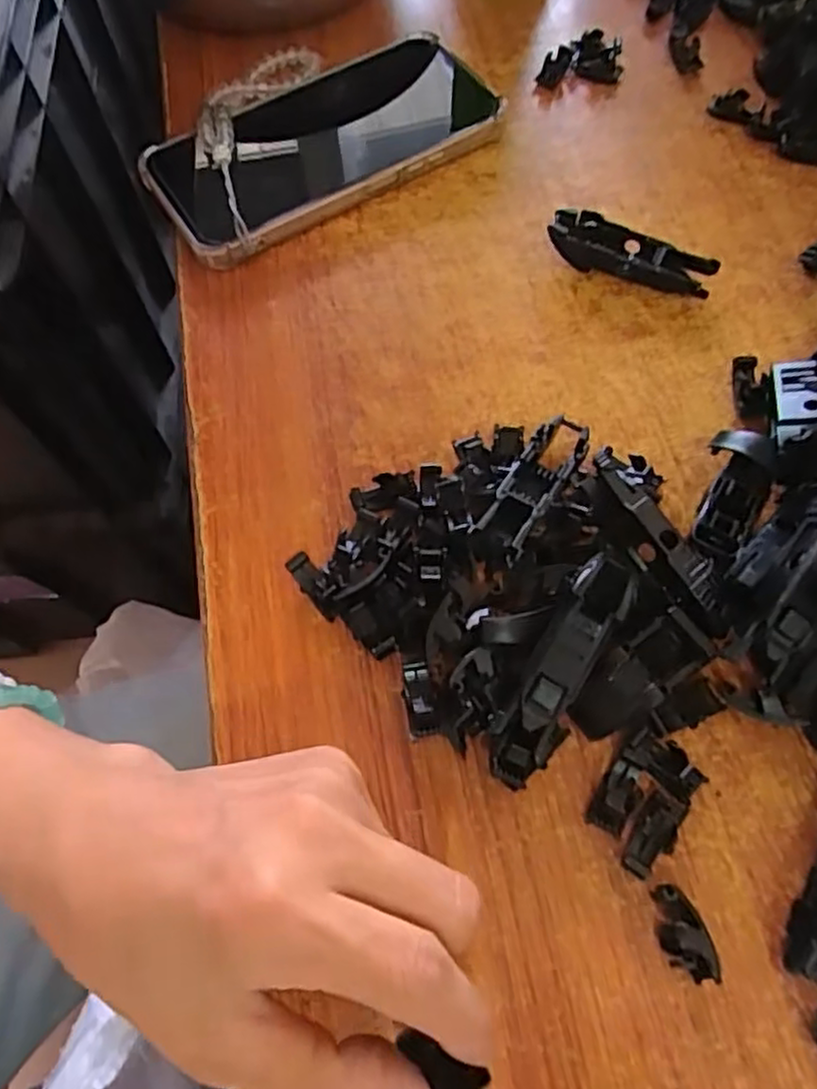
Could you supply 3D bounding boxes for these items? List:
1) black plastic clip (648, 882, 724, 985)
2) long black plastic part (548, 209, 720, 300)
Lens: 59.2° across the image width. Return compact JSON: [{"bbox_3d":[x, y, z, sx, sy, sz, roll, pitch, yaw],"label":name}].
[{"bbox_3d":[0.079,0.113,0.209,0.011,0.013,0.025,-11,66,-2],"label":"black plastic clip"},{"bbox_3d":[0.097,-0.126,0.313,0.071,0.016,0.020,19,68,11],"label":"long black plastic part"}]

